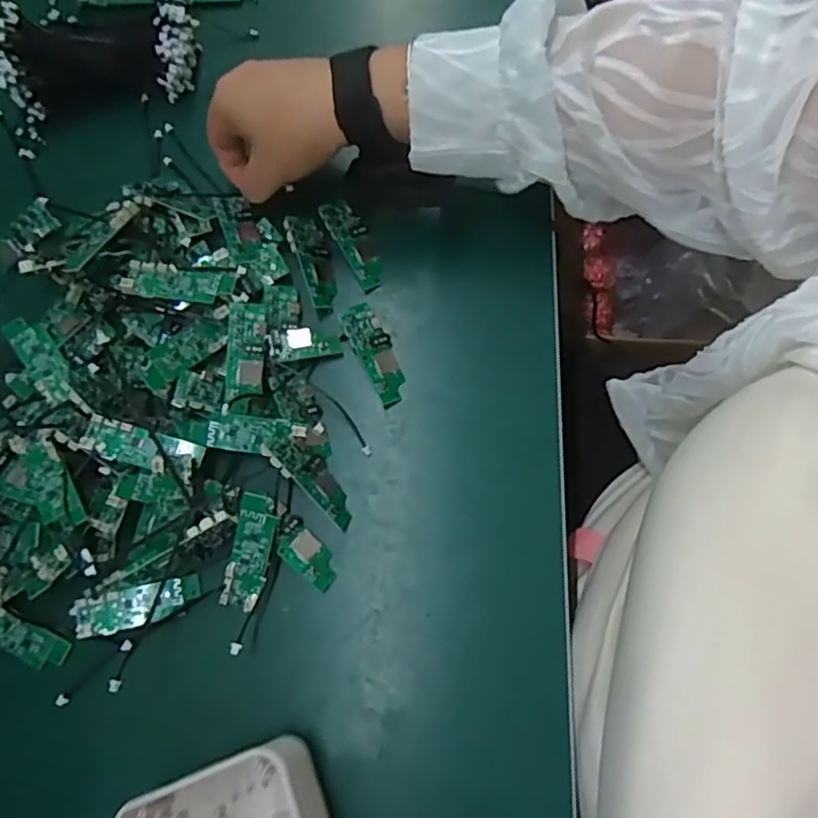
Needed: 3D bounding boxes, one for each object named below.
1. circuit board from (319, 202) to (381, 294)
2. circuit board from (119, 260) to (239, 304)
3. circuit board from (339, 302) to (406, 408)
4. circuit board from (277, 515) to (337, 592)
[{"bbox_3d":[-0.038,-0.116,0.452,0.022,0.012,0.067,-30,75,-3],"label":"circuit board"},{"bbox_3d":[-0.150,-0.083,0.423,0.070,0.004,0.026,8,69,-3],"label":"circuit board"},{"bbox_3d":[-0.021,-0.037,0.428,0.024,0.011,0.069,-28,75,-2],"label":"circuit board"},{"bbox_3d":[-0.063,0.089,0.396,0.024,0.006,0.046,-37,79,-32],"label":"circuit board"}]

